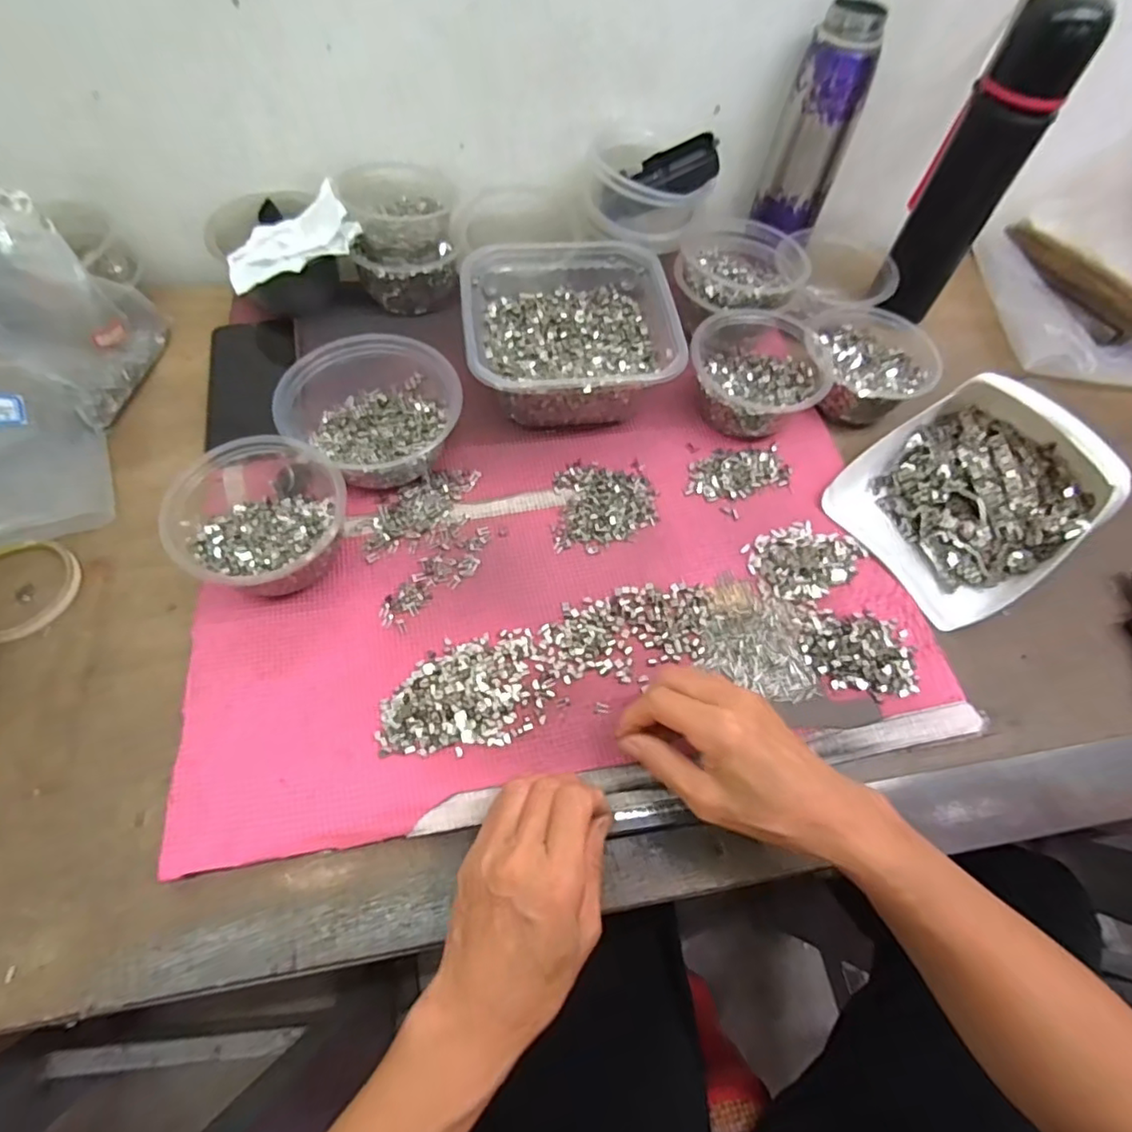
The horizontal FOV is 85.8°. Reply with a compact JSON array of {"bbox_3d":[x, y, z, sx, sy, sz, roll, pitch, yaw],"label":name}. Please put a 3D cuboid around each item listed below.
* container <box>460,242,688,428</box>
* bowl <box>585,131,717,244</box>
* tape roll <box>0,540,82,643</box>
[{"bbox_3d":[0.001,-0.198,0.530,0.167,0.072,0.165,-5,60,-6],"label":"container"},{"bbox_3d":[0.078,-0.355,0.559,0.111,0.058,0.100,22,61,10],"label":"bowl"},{"bbox_3d":[-0.396,0.013,0.437,0.083,0.014,0.076,1,60,-2],"label":"tape roll"}]

